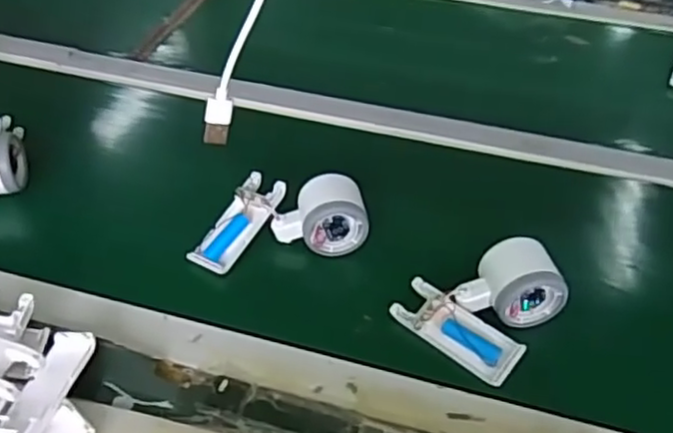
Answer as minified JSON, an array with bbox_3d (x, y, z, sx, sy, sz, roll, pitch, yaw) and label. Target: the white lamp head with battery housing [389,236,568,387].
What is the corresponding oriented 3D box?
[{"bbox_3d":[0.121,0.064,0.542,0.100,0.051,0.105,33,52,29],"label":"white lamp head with battery housing"}]

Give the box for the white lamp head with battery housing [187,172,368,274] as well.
[{"bbox_3d":[-0.055,-0.005,0.609,0.152,0.048,0.084,-10,45,-11],"label":"white lamp head with battery housing"}]

